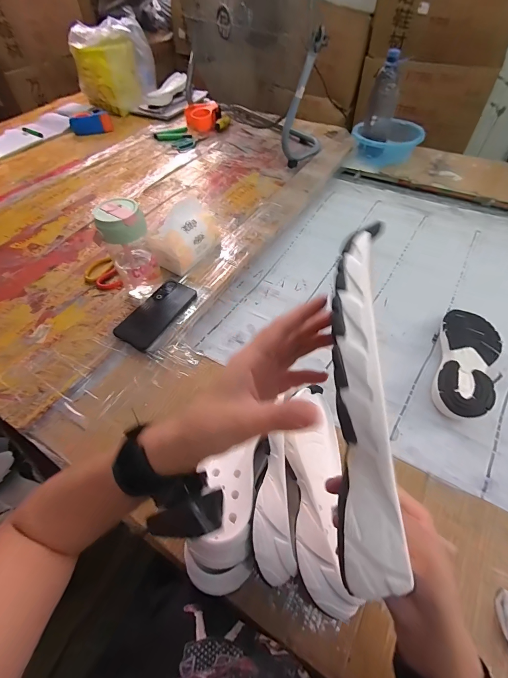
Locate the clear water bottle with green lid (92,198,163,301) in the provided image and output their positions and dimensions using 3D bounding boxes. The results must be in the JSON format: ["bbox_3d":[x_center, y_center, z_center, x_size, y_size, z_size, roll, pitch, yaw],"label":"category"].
[{"bbox_3d":[-0.234,-0.164,0.595,0.085,0.185,0.067,-21,57,-14],"label":"clear water bottle with green lid"}]

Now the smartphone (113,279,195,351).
[{"bbox_3d":[-0.192,-0.053,0.613,0.081,0.009,0.163,28,62,15],"label":"smartphone"}]

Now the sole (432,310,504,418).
[{"bbox_3d":[0.381,0.039,0.557,0.095,0.043,0.240,23,58,16],"label":"sole"}]

